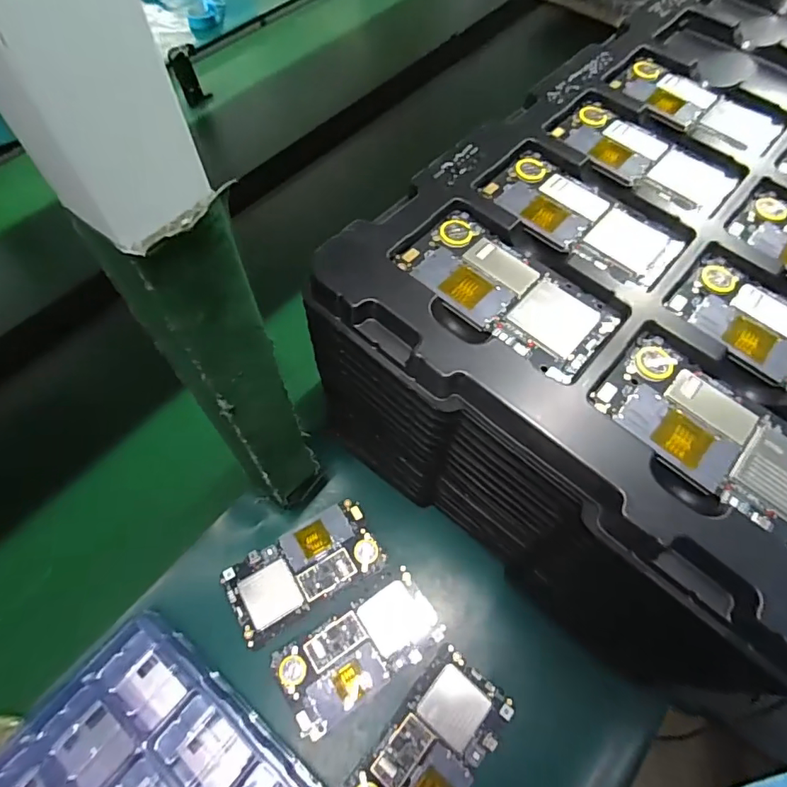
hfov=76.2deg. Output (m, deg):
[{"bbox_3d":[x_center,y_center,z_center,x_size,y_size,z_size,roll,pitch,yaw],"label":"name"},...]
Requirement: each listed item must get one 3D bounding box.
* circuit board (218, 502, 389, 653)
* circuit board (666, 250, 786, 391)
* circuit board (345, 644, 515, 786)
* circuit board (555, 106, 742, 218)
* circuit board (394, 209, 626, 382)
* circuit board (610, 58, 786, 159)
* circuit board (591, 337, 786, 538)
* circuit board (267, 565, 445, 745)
[{"bbox_3d":[-0.073,0.142,0.410,0.121,0.009,0.061,-29,63,-15],"label":"circuit board"},{"bbox_3d":[0.224,-0.030,0.289,0.125,0.014,0.068,35,66,20],"label":"circuit board"},{"bbox_3d":[0.025,0.253,0.353,0.062,0.007,0.125,36,67,20],"label":"circuit board"},{"bbox_3d":[0.175,-0.166,0.355,0.122,0.010,0.061,34,66,20],"label":"circuit board"},{"bbox_3d":[0.066,-0.062,0.296,0.123,0.011,0.066,37,67,21],"label":"circuit board"},{"bbox_3d":[0.229,-0.219,0.382,0.124,0.008,0.059,38,68,21],"label":"circuit board"},{"bbox_3d":[0.171,0.024,0.259,0.124,0.005,0.062,39,67,16],"label":"circuit board"},{"bbox_3d":[-0.025,0.195,0.384,0.123,0.006,0.059,-30,63,-15],"label":"circuit board"}]

